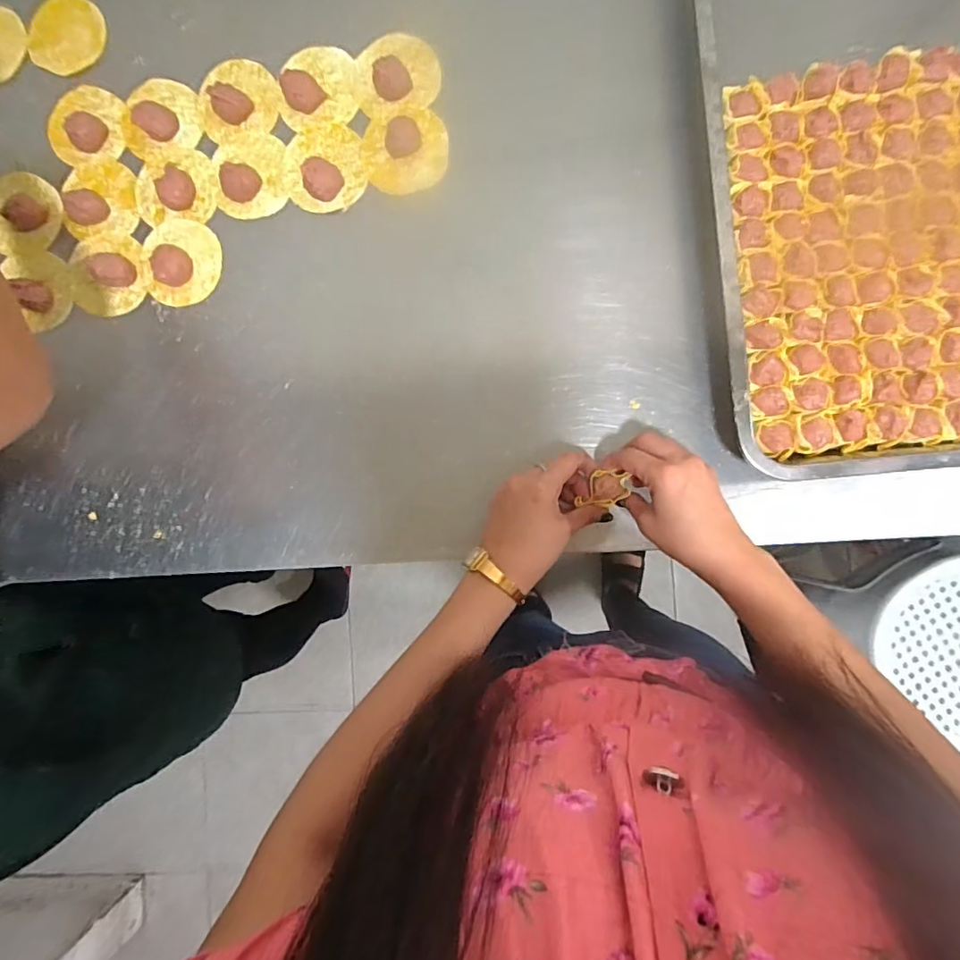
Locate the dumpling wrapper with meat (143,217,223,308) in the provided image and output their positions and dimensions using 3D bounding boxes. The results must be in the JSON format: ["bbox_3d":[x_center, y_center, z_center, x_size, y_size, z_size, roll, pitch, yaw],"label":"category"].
[{"bbox_3d":[-0.292,-0.214,0.501,0.071,0.026,0.083,-8,88,4],"label":"dumpling wrapper with meat"}]

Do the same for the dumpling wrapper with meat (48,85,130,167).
[{"bbox_3d":[-0.390,-0.353,0.519,0.076,0.014,0.080,7,89,5],"label":"dumpling wrapper with meat"}]

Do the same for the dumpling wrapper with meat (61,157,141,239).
[{"bbox_3d":[-0.377,-0.278,0.519,0.071,0.009,0.075,0,89,5],"label":"dumpling wrapper with meat"}]

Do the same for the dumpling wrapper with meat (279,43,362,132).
[{"bbox_3d":[-0.155,-0.379,0.497,0.076,0.016,0.074,-3,88,5],"label":"dumpling wrapper with meat"}]

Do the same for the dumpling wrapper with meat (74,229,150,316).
[{"bbox_3d":[-0.363,-0.202,0.506,0.075,0.018,0.080,0,89,5],"label":"dumpling wrapper with meat"}]

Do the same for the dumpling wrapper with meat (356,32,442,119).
[{"bbox_3d":[-0.078,-0.386,0.488,0.076,0.017,0.076,-10,88,4],"label":"dumpling wrapper with meat"}]

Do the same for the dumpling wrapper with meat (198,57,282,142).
[{"bbox_3d":[-0.236,-0.372,0.508,0.078,0.008,0.073,-7,88,4],"label":"dumpling wrapper with meat"}]

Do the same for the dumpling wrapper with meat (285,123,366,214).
[{"bbox_3d":[-0.148,-0.301,0.491,0.075,0.027,0.084,-6,88,5],"label":"dumpling wrapper with meat"}]

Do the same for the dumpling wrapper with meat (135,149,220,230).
[{"bbox_3d":[-0.298,-0.288,0.509,0.082,0.015,0.070,-2,88,5],"label":"dumpling wrapper with meat"}]

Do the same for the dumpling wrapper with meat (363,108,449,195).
[{"bbox_3d":[-0.070,-0.309,0.490,0.078,0.010,0.074,0,89,5],"label":"dumpling wrapper with meat"}]

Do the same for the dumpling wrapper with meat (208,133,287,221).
[{"bbox_3d":[-0.224,-0.295,0.506,0.069,0.007,0.080,-3,88,5],"label":"dumpling wrapper with meat"}]

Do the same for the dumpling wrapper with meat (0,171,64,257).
[{"bbox_3d":[-0.448,-0.262,0.512,0.074,0.013,0.075,0,89,5],"label":"dumpling wrapper with meat"}]

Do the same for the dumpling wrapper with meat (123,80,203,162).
[{"bbox_3d":[-0.315,-0.361,0.508,0.076,0.024,0.073,-11,88,4],"label":"dumpling wrapper with meat"}]

